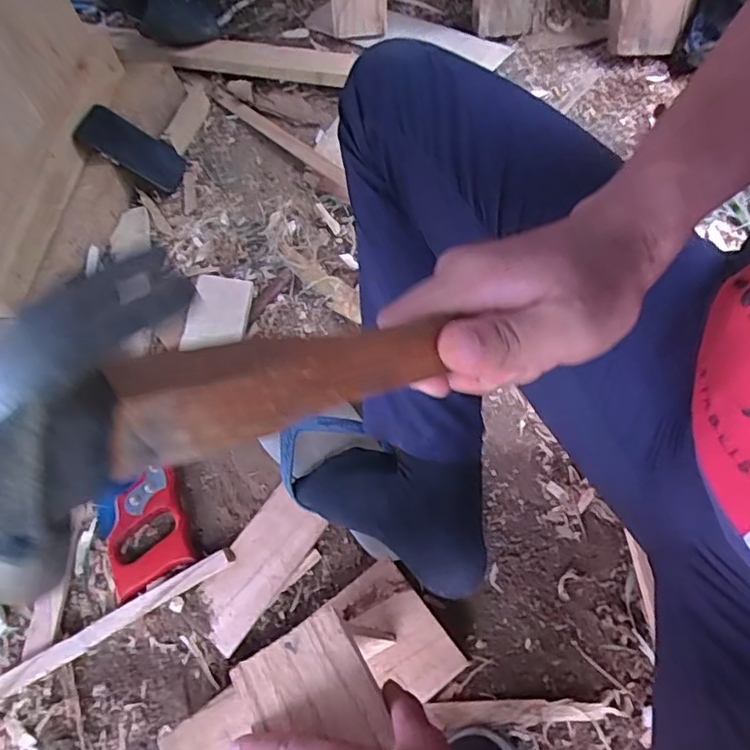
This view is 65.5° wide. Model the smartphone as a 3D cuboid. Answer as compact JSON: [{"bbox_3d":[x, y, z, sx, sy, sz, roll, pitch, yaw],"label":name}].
[{"bbox_3d":[-0.347,-0.331,0.843,0.013,0.141,0.077,-22,50,43],"label":"smartphone"}]

